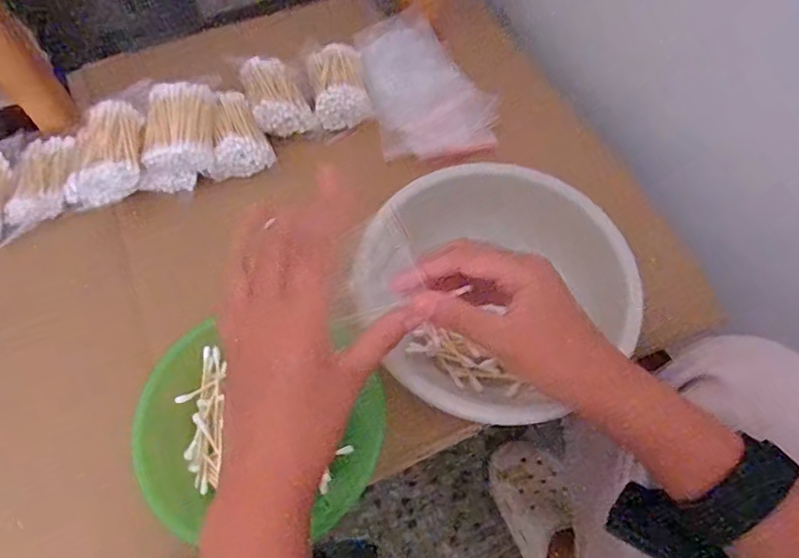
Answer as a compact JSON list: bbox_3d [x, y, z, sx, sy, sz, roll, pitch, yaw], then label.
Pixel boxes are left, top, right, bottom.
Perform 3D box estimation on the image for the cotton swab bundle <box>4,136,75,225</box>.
[{"bbox_3d":[-0.315,-0.090,0.495,0.045,0.028,0.079,-2,62,-1],"label":"cotton swab bundle"}]

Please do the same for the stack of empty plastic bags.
[{"bbox_3d":[0.021,-0.199,0.559,0.110,0.028,0.187,-14,62,-7],"label":"stack of empty plastic bags"}]

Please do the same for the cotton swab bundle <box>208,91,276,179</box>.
[{"bbox_3d":[-0.148,-0.131,0.510,0.056,0.035,0.077,-15,62,-8],"label":"cotton swab bundle"}]

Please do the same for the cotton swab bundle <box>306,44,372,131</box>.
[{"bbox_3d":[-0.058,-0.184,0.536,0.053,0.039,0.080,-9,62,-4],"label":"cotton swab bundle"}]

